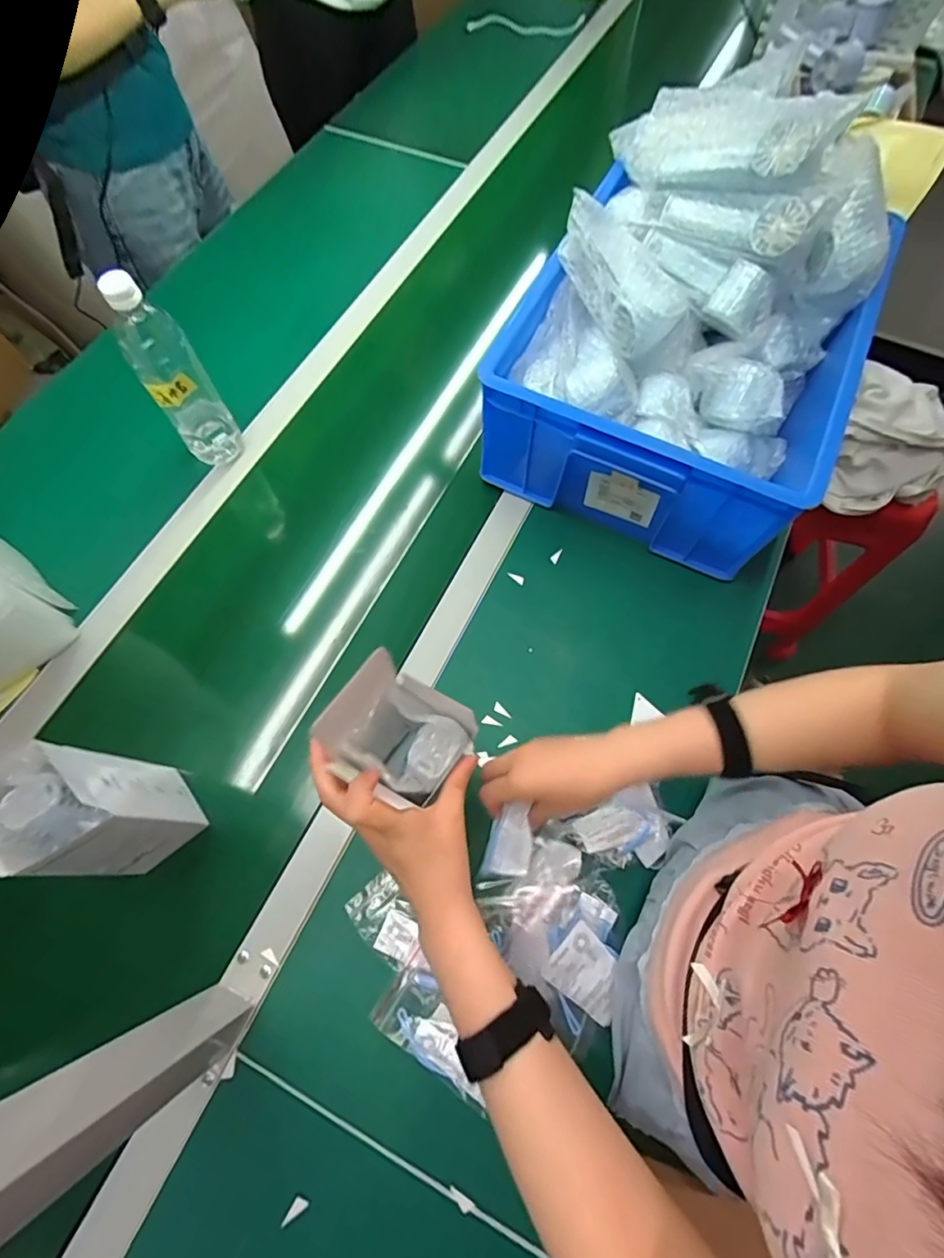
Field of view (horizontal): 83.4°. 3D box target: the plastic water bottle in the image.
[{"bbox_3d":[-0.330,-0.283,0.595,0.069,0.223,0.060,-30,71,-14],"label":"plastic water bottle"}]

